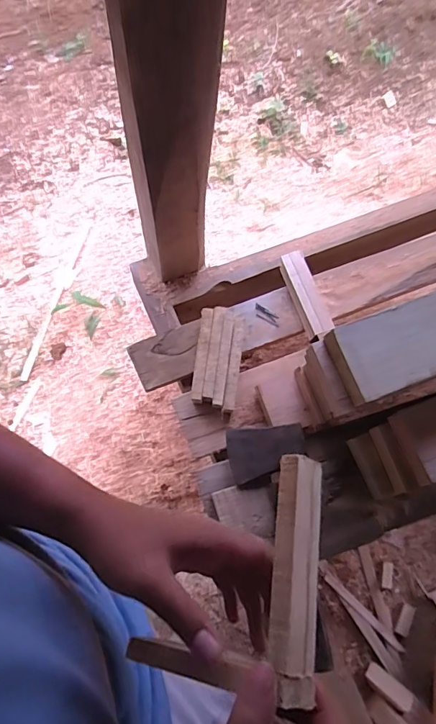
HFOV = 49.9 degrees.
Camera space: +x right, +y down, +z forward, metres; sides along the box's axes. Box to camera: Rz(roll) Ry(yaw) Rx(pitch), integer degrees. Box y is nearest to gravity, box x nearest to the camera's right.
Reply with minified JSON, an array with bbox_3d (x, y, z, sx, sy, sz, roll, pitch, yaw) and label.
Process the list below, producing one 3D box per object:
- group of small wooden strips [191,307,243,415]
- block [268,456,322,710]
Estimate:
[{"bbox_3d":[0.000,-0.003,0.673,0.061,0.034,0.144,6,74,1],"label":"group of small wooden strips"},{"bbox_3d":[0.051,0.134,0.306,0.029,0.016,0.145,7,63,2],"label":"block"}]

